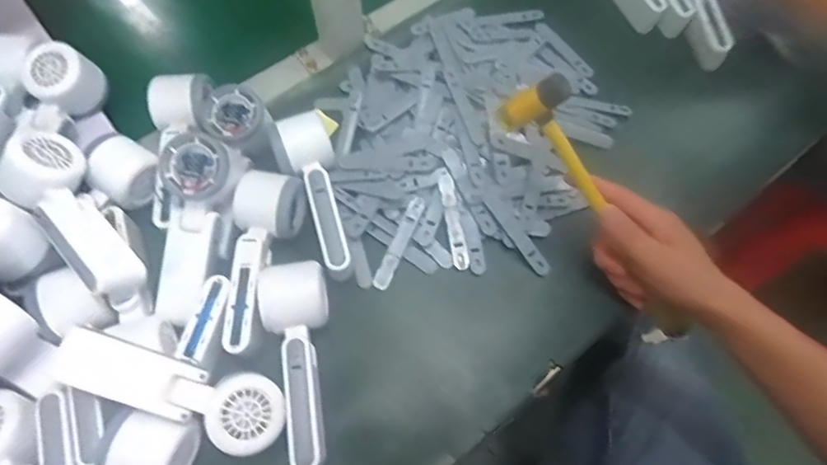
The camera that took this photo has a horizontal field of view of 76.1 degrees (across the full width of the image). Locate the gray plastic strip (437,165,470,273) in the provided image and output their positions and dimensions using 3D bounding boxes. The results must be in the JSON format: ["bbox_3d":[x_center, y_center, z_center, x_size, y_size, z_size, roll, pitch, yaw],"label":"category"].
[{"bbox_3d":[0.038,-0.014,0.512,0.014,0.004,0.100,-10,79,-8],"label":"gray plastic strip"}]

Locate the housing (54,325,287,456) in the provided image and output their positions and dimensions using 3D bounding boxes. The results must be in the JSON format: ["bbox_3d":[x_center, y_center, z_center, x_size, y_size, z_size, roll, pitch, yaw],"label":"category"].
[{"bbox_3d":[-0.180,0.120,0.397,0.164,0.032,0.058,16,70,-8],"label":"housing"}]

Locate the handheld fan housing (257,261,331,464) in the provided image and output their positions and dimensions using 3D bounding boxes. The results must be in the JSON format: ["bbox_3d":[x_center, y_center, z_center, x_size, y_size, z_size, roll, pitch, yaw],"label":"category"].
[{"bbox_3d":[-0.094,0.107,0.436,0.052,0.049,0.162,-7,66,-7],"label":"handheld fan housing"}]

